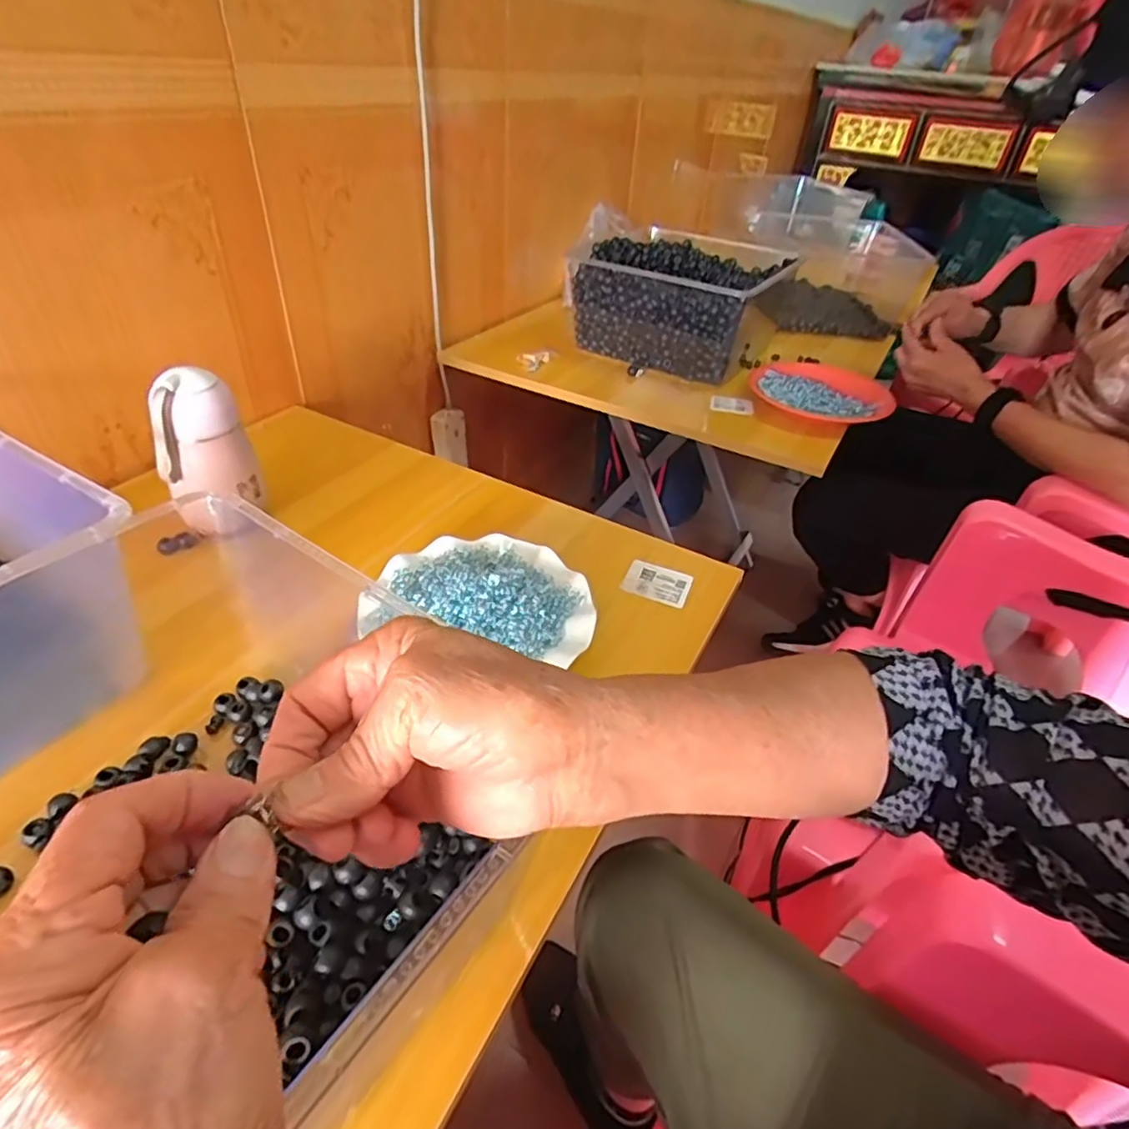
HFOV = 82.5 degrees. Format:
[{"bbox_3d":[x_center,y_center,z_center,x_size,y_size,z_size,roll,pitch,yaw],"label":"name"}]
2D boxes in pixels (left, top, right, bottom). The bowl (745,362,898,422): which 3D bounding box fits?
[{"bbox_3d":[0.367,-0.240,0.923,0.196,0.028,0.187,12,40,9],"label":"bowl"}]

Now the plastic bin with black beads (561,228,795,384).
[{"bbox_3d":[0.198,-0.436,1.052,0.280,0.135,0.327,22,42,20],"label":"plastic bin with black beads"}]

